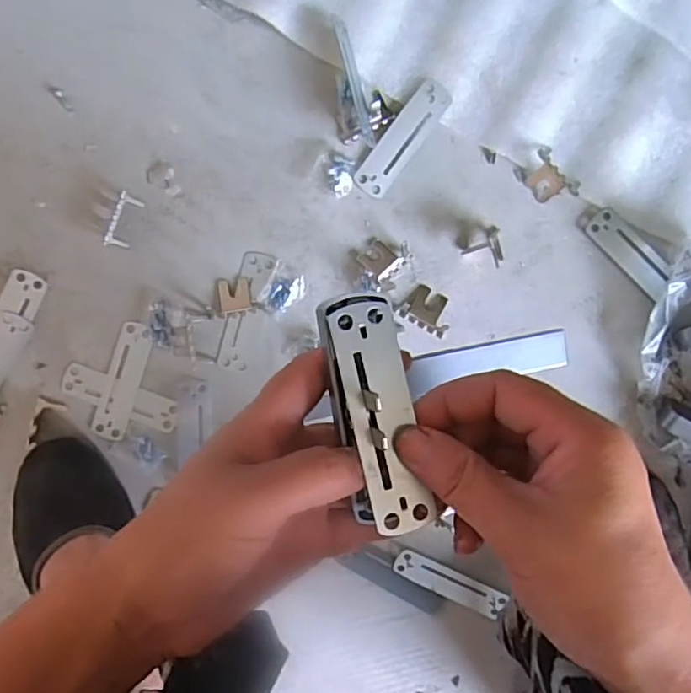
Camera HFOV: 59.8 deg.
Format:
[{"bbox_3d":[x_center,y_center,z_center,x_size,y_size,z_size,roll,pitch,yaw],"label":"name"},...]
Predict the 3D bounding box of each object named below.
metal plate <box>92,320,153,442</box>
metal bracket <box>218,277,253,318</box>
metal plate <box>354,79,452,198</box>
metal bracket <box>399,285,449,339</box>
[{"bbox_3d":[-0.178,0.028,0.480,0.028,0.004,0.095,18,94,-1],"label":"metal plate"},{"bbox_3d":[-0.087,-0.039,0.474,0.025,0.004,0.030,-6,94,0],"label":"metal bracket"},{"bbox_3d":[0.044,-0.160,0.467,0.028,0.004,0.095,37,98,-6],"label":"metal plate"},{"bbox_3d":[0.067,-0.029,0.478,0.039,0.008,0.032,29,94,-2],"label":"metal bracket"}]

